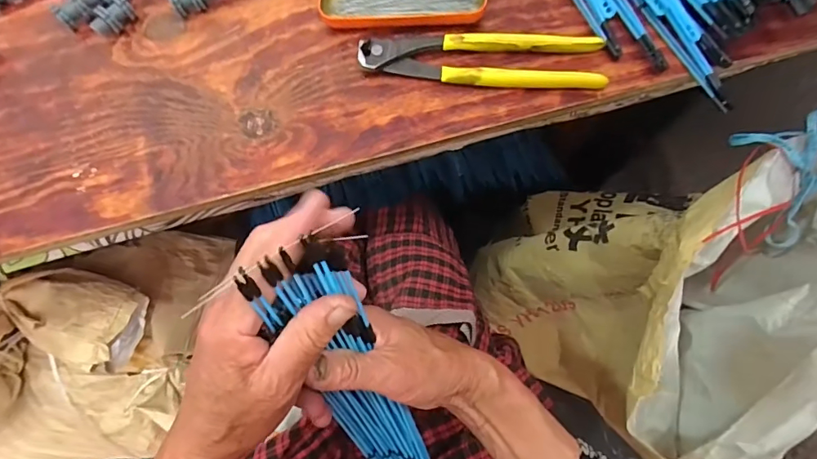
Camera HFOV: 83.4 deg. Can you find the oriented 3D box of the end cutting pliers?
[{"bbox_3d":[0.061,-0.141,0.384,0.199,0.017,0.049,1,72,2],"label":"end cutting pliers"}]

